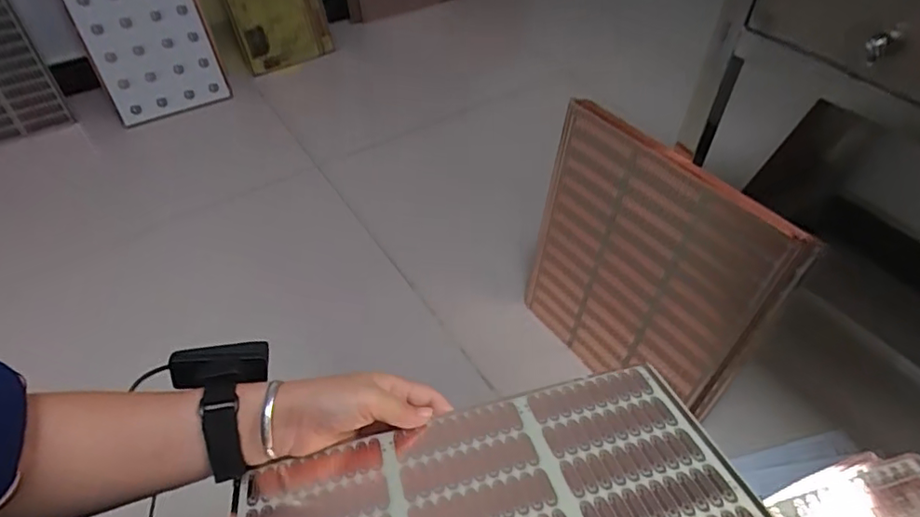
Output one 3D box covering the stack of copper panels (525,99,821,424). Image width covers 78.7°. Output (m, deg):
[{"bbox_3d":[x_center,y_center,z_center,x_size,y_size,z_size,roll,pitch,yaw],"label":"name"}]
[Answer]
[{"bbox_3d":[0.257,0.034,0.849,0.047,0.447,0.376,-31,54,-30],"label":"stack of copper panels"}]

